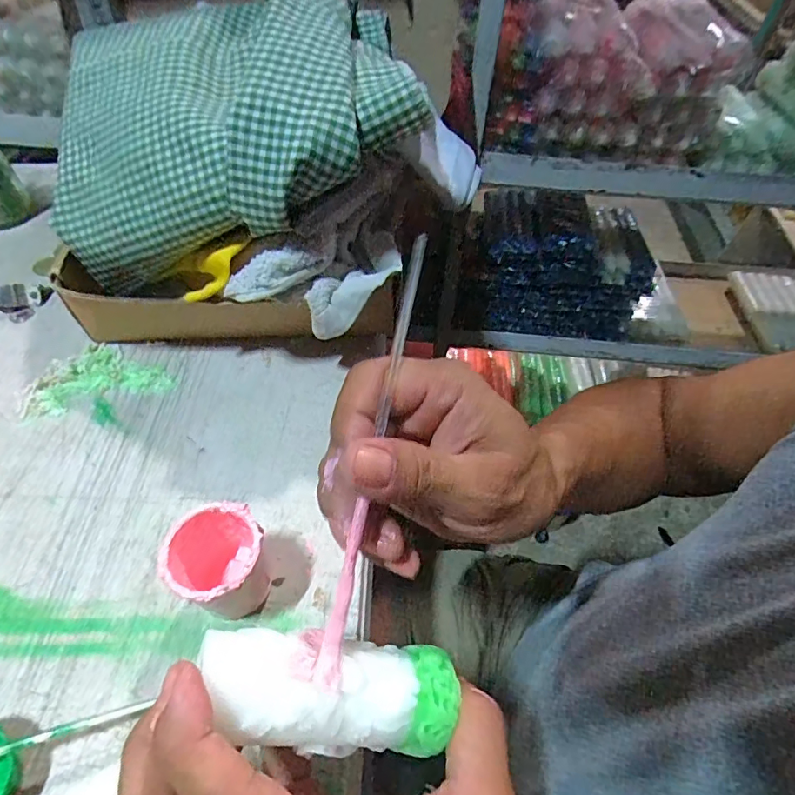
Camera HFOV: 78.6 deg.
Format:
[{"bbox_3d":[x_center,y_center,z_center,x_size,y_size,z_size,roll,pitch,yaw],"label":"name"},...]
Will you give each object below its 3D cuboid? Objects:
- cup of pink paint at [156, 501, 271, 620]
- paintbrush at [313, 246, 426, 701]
[{"bbox_3d":[-0.099,0.096,0.279,0.046,0.065,0.049,1,53,-2],"label":"cup of pink paint"},{"bbox_3d":[-0.008,0.020,0.190,0.008,0.010,0.173,12,83,3],"label":"paintbrush"}]

